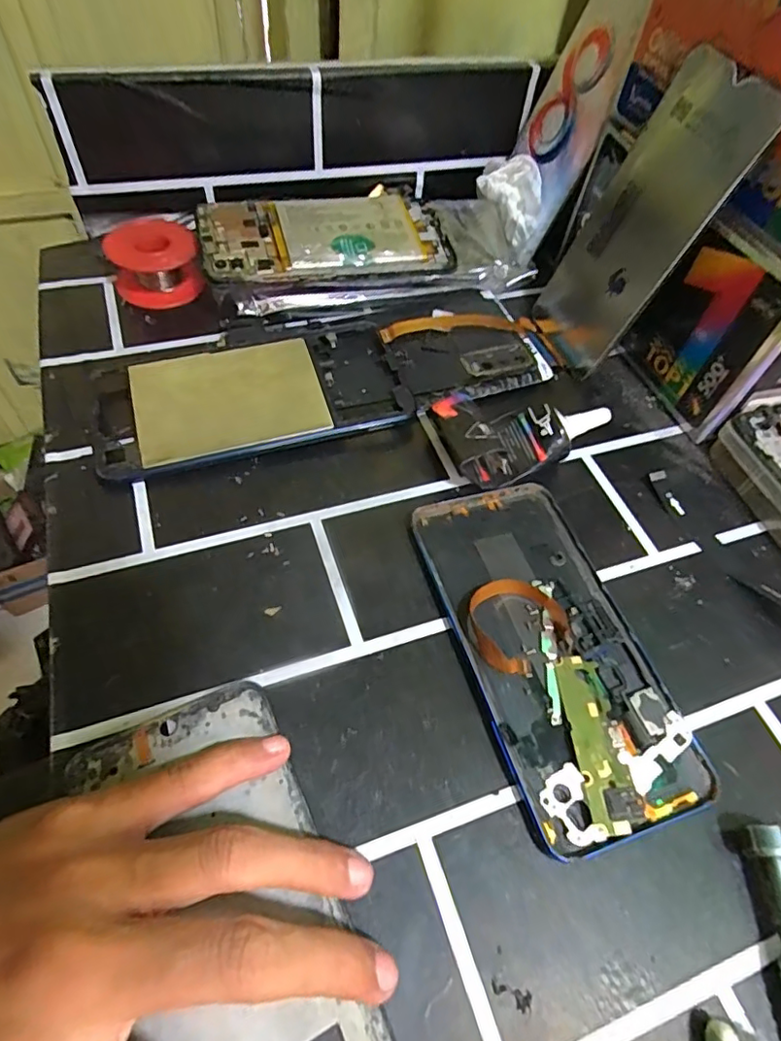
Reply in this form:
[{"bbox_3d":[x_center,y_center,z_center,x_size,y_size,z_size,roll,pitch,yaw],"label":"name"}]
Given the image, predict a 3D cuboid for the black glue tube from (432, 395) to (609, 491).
[{"bbox_3d":[0.068,-0.041,0.291,0.088,0.027,0.042,-4,57,-7],"label":"black glue tube"}]

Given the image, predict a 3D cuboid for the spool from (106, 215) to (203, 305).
[{"bbox_3d":[-0.148,-0.162,0.349,0.046,0.034,0.054,-27,62,-20],"label":"spool"}]

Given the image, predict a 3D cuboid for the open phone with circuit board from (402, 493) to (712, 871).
[{"bbox_3d":[0.067,0.050,0.241,0.074,0.009,0.153,-14,58,-13],"label":"open phone with circuit board"}]

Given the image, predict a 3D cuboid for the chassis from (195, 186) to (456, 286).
[{"bbox_3d":[-0.036,-0.175,0.343,0.149,0.014,0.067,-11,69,-15],"label":"chassis"}]

